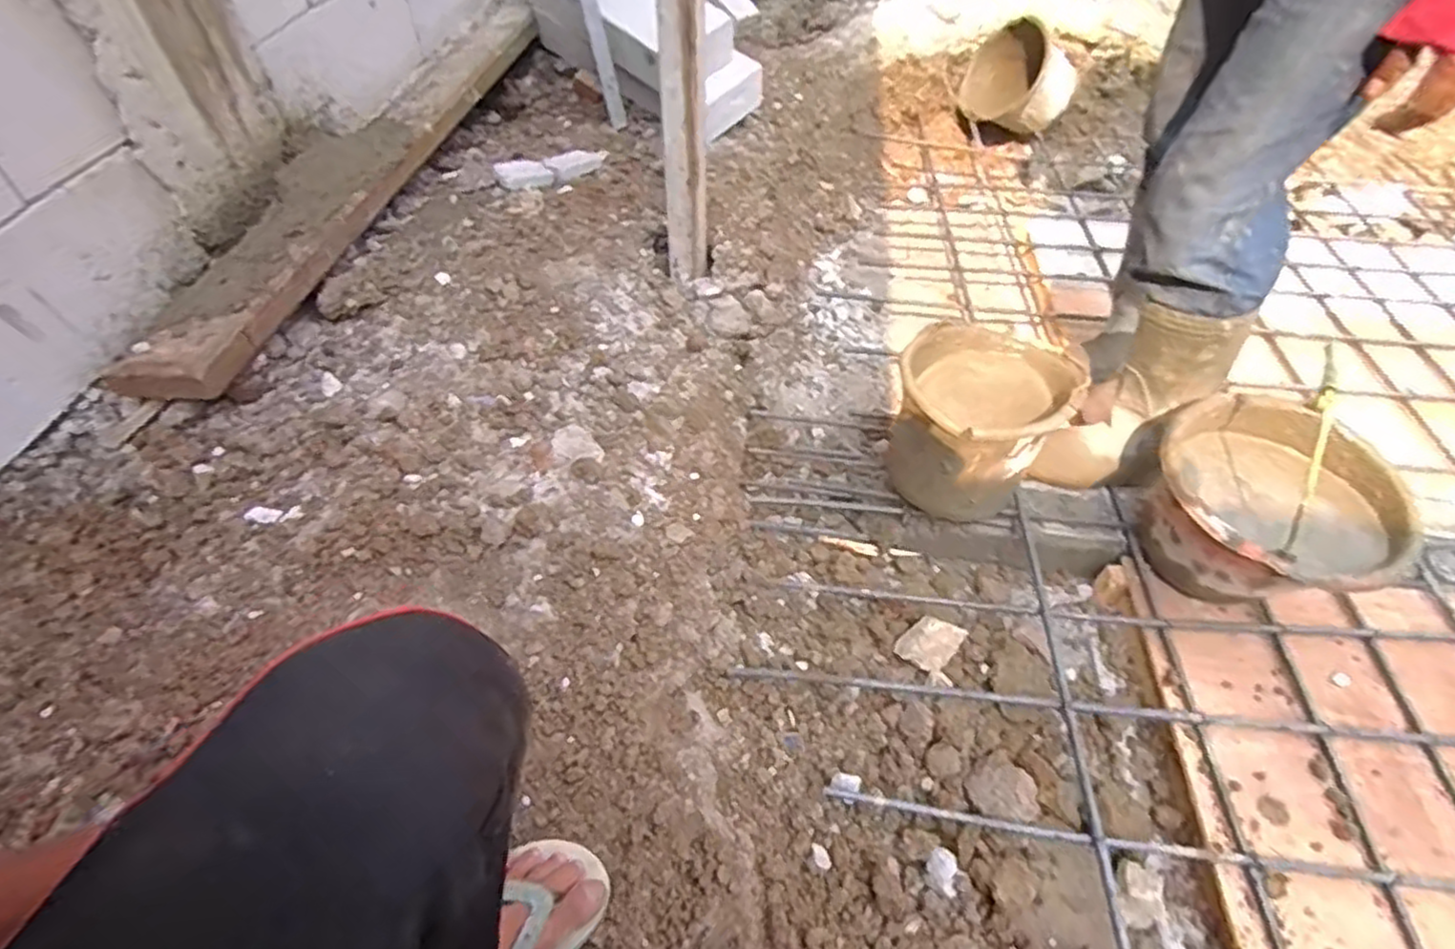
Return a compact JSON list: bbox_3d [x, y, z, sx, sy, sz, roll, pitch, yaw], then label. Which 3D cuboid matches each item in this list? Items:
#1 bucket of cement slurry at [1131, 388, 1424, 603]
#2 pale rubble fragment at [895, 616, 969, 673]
[{"bbox_3d":[0.692,0.061,0.927,0.274,0.207,0.254,1,50,-1],"label":"bucket of cement slurry"},{"bbox_3d":[0.281,0.231,0.967,0.066,0.022,0.083,41,89,17],"label":"pale rubble fragment"}]

